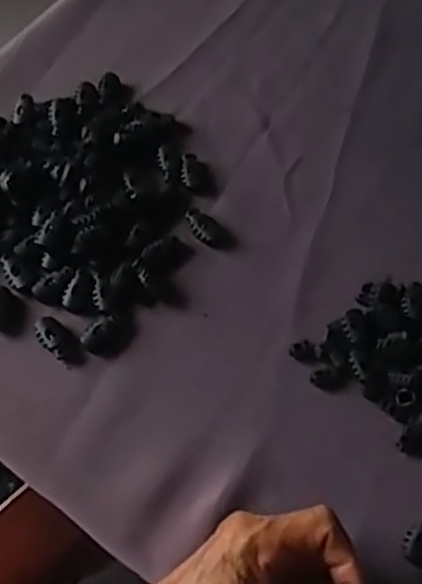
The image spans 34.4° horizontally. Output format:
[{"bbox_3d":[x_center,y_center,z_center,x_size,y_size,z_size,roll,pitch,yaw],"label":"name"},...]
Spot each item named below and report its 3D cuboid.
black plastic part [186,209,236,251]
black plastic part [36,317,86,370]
[{"bbox_3d":[-0.001,-0.041,0.462,0.038,0.005,0.018,36,69,13],"label":"black plastic part"},{"bbox_3d":[-0.094,0.031,0.425,0.038,0.007,0.017,41,70,15],"label":"black plastic part"}]

